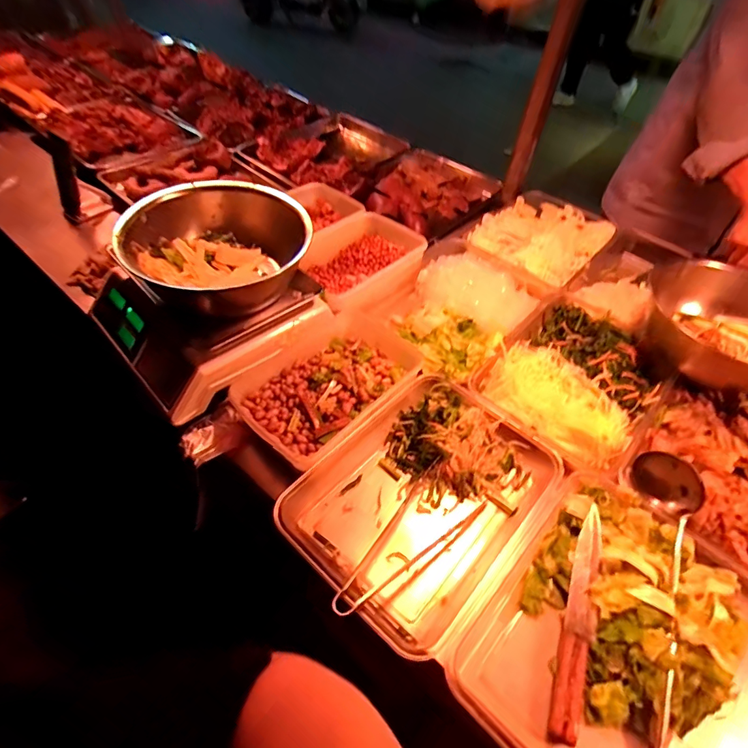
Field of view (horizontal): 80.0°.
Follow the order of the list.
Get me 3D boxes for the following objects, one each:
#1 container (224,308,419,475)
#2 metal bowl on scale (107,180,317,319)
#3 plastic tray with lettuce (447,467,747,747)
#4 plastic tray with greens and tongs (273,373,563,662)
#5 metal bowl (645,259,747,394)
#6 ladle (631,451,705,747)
[{"bbox_3d":[-0.068,0.015,0.733,0.302,0.065,0.200,-35,60,-29],"label":"container"},{"bbox_3d":[-0.246,-0.202,0.721,0.256,0.106,0.262,2,49,-2],"label":"metal bowl on scale"},{"bbox_3d":[0.277,0.313,0.530,0.268,0.065,0.356,35,56,24],"label":"plastic tray with lettuce"},{"bbox_3d":[0.071,0.176,0.642,0.273,0.075,0.364,37,57,25],"label":"plastic tray with greens and tongs"},{"bbox_3d":[0.619,-0.070,0.783,0.239,0.119,0.239,2,49,-2],"label":"metal bowl"},{"bbox_3d":[0.366,0.263,0.536,0.073,0.091,0.338,11,50,6],"label":"ladle"}]

